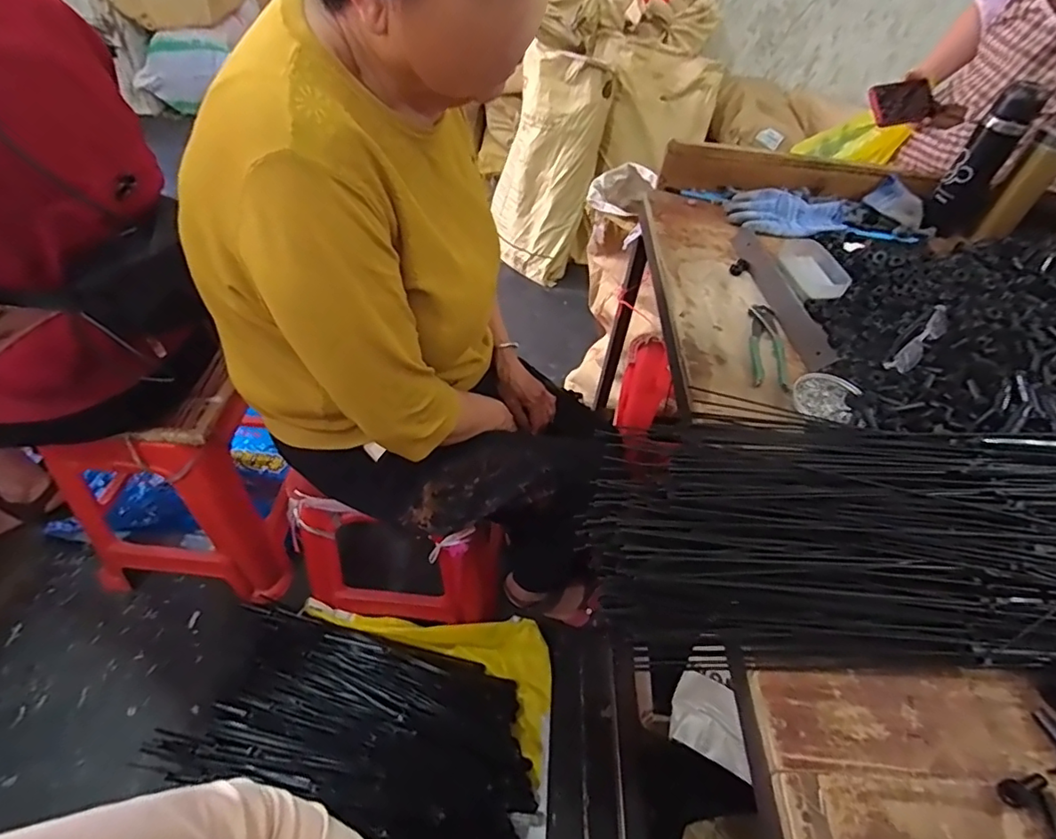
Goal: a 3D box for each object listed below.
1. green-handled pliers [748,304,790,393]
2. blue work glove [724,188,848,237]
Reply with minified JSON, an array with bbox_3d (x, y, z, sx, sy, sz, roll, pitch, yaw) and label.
[{"bbox_3d":[0.317,-0.098,0.741,0.042,0.012,0.157,12,49,4],"label":"green-handled pliers"},{"bbox_3d":[0.440,-0.345,0.937,0.201,0.037,0.110,10,49,2],"label":"blue work glove"}]

